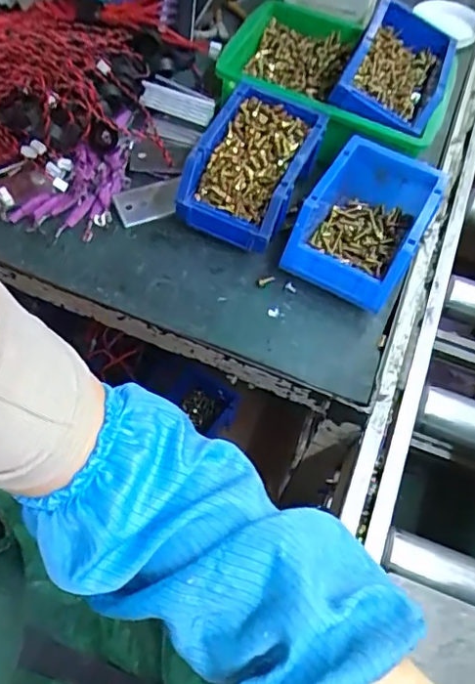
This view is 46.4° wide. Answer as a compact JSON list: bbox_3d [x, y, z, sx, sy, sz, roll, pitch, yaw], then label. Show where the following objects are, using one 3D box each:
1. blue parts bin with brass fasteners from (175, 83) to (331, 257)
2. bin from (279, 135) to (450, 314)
[{"bbox_3d":[0.015,-0.178,0.584,0.106,0.089,0.161,22,60,9],"label":"blue parts bin with brass fasteners"},{"bbox_3d":[0.127,-0.116,0.563,0.112,0.081,0.158,27,61,11],"label":"bin"}]

